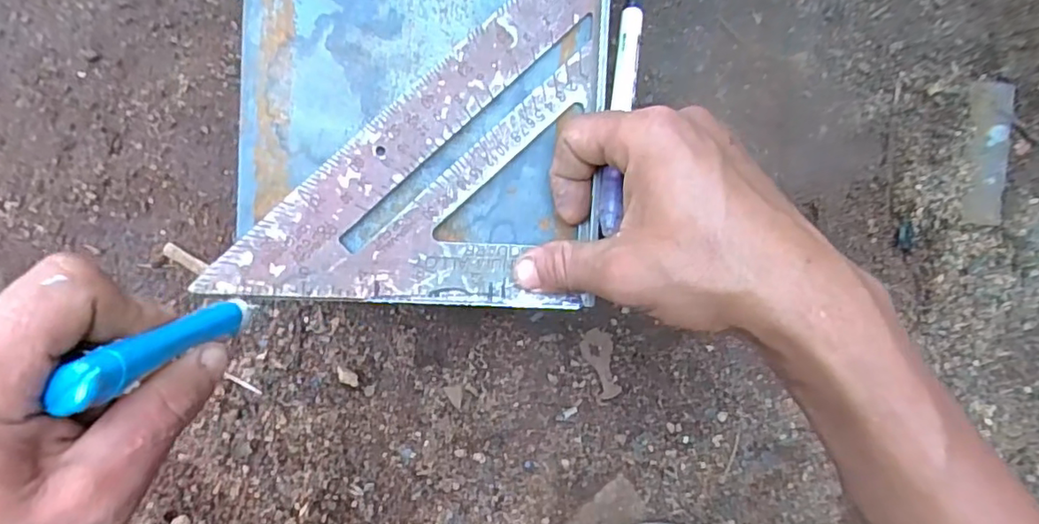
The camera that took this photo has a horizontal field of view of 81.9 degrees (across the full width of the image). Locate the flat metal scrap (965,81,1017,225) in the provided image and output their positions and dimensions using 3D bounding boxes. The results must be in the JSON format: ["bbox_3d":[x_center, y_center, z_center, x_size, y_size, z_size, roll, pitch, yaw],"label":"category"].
[{"bbox_3d":[0.334,-0.077,0.425,0.034,0.005,0.100,4,93,-7],"label":"flat metal scrap"}]

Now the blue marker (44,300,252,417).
[{"bbox_3d":[-0.122,0.029,0.209,0.015,0.076,0.014,-25,96,14],"label":"blue marker"}]

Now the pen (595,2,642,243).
[{"bbox_3d":[0.047,-0.072,0.275,0.011,0.009,0.129,14,65,-7],"label":"pen"}]

